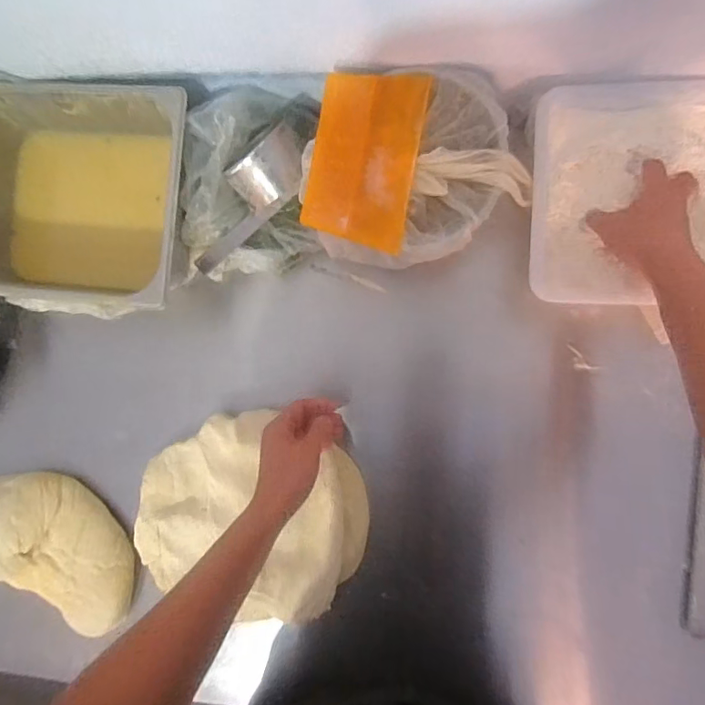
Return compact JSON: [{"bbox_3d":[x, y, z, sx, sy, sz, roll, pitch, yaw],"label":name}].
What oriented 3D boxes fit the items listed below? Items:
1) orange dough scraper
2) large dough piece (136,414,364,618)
[{"bbox_3d":[0.014,-0.211,0.555,0.112,0.023,0.183,11,91,7],"label":"orange dough scraper"},{"bbox_3d":[-0.137,0.212,0.667,0.303,0.050,0.263,9,91,7],"label":"large dough piece"}]

